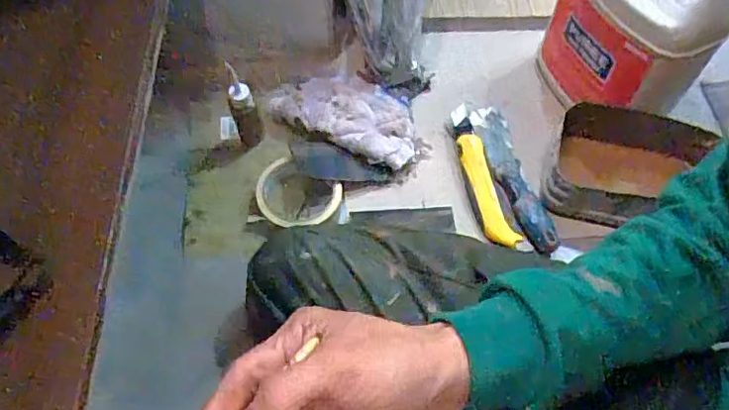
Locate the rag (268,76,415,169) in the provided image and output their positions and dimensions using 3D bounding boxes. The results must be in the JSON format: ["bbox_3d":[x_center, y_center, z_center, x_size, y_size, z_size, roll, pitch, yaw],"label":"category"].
[{"bbox_3d":[-0.017,-0.117,0.714,0.182,0.036,0.102,25,64,13],"label":"rag"}]

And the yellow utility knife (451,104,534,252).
[{"bbox_3d":[0.134,-0.031,0.672,0.036,0.031,0.189,-15,62,-9],"label":"yellow utility knife"}]

